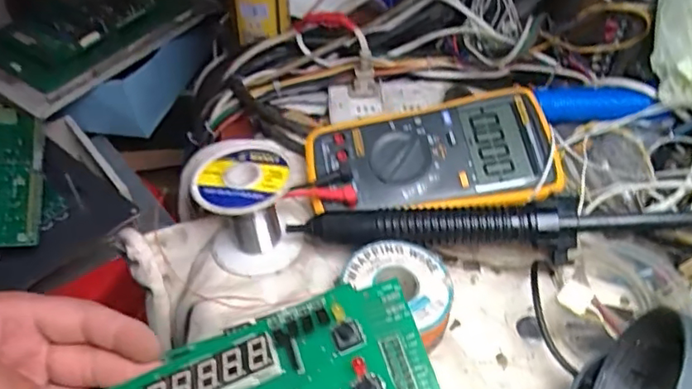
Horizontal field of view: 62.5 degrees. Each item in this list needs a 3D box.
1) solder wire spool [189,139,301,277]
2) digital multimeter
[{"bbox_3d":[-0.067,0.009,0.385,0.061,0.069,0.061,0,45,0],"label":"solder wire spool"},{"bbox_3d":[0.060,-0.025,0.421,0.176,0.030,0.088,-10,65,-1],"label":"digital multimeter"}]

